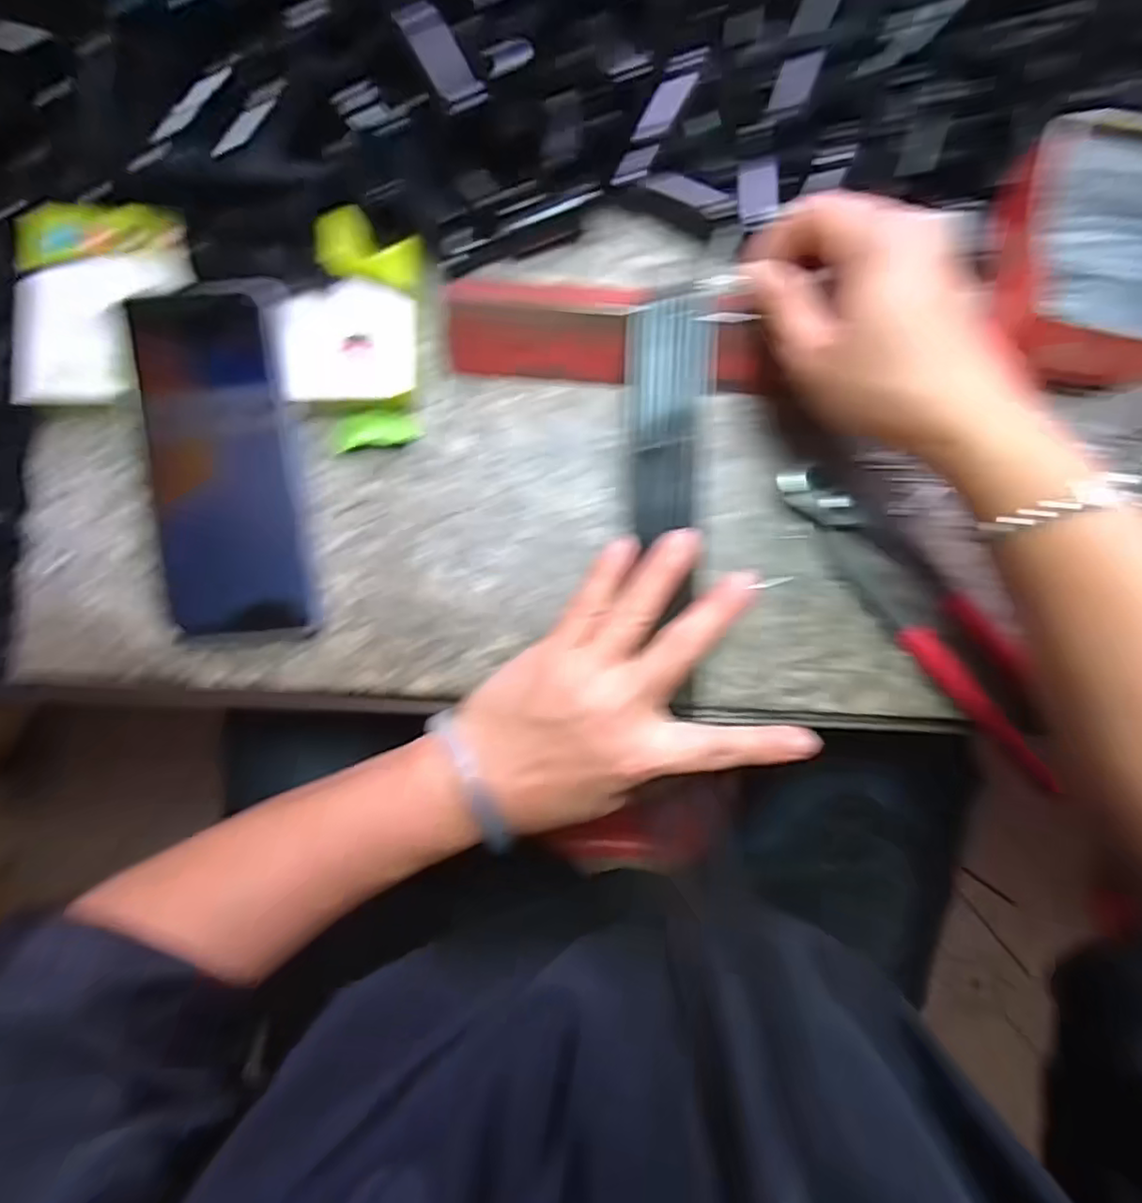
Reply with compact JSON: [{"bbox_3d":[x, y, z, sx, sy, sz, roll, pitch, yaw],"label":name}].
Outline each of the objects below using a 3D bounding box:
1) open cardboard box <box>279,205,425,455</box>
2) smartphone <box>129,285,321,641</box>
[{"bbox_3d":[-0.102,-0.127,0.294,0.058,0.025,0.102,1,86,-2],"label":"open cardboard box"},{"bbox_3d":[-0.159,-0.061,0.284,0.065,0.010,0.159,-4,97,-3],"label":"smartphone"}]

